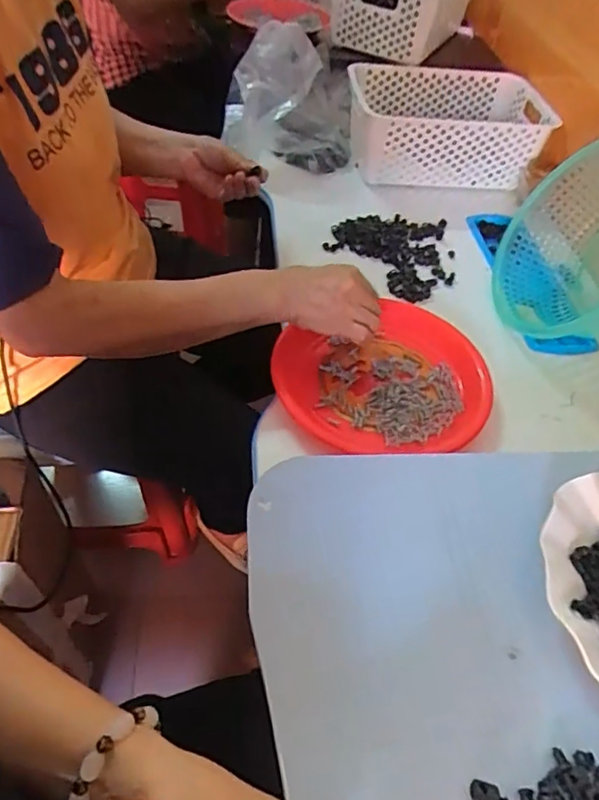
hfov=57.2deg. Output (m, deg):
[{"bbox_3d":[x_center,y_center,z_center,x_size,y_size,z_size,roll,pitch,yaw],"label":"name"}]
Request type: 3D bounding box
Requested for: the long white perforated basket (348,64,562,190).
[{"bbox_3d":[0.231,-0.443,0.892,0.296,0.122,0.202,-5,50,-9],"label":"long white perforated basket"}]

